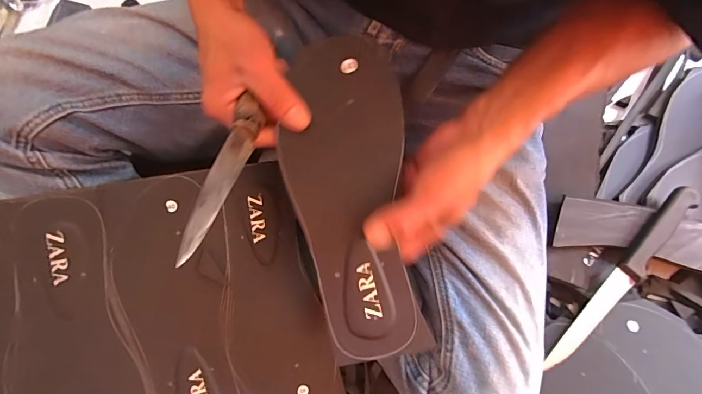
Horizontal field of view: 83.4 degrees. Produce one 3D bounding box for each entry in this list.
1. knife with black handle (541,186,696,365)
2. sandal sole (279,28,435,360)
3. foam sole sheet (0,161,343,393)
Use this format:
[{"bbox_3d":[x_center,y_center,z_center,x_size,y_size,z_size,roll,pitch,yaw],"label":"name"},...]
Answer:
[{"bbox_3d":[0.291,0.086,0.418,0.026,0.022,0.247,41,78,11],"label":"knife with black handle"},{"bbox_3d":[-0.001,0.001,0.312,0.097,0.009,0.248,-7,90,-2],"label":"sandal sole"},{"bbox_3d":[-0.202,0.118,0.353,0.340,0.008,0.252,-11,89,-16],"label":"foam sole sheet"}]

